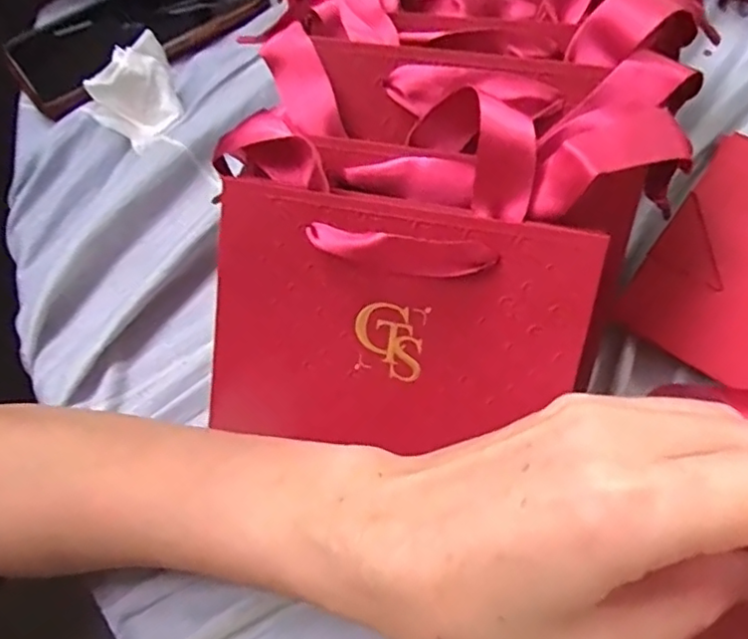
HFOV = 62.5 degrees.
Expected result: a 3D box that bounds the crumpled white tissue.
[{"bbox_3d":[-0.136,-0.129,0.349,0.053,0.034,0.054,-30,65,-11],"label":"crumpled white tissue"}]

